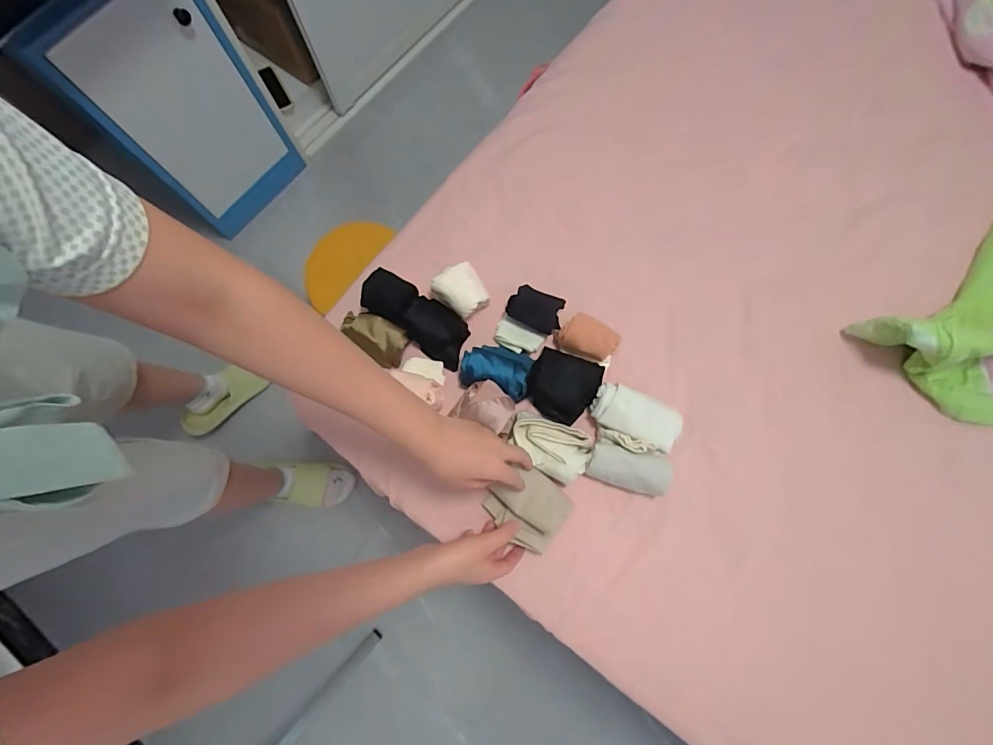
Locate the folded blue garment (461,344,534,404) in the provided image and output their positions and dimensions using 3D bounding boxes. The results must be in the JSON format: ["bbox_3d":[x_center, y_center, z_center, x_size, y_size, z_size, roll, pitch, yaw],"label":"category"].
[{"bbox_3d":[0.000,-0.004,0.581,0.089,0.024,0.066,14,76,5],"label":"folded blue garment"}]

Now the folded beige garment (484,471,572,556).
[{"bbox_3d":[0.037,0.160,0.539,0.090,0.030,0.079,34,76,9],"label":"folded beige garment"}]

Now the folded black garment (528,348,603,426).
[{"bbox_3d":[0.083,0.016,0.571,0.086,0.041,0.085,27,78,8],"label":"folded black garment"}]

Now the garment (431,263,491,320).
[{"bbox_3d":[-0.048,-0.109,0.599,0.059,0.033,0.065,-38,78,-8],"label":"garment"}]

